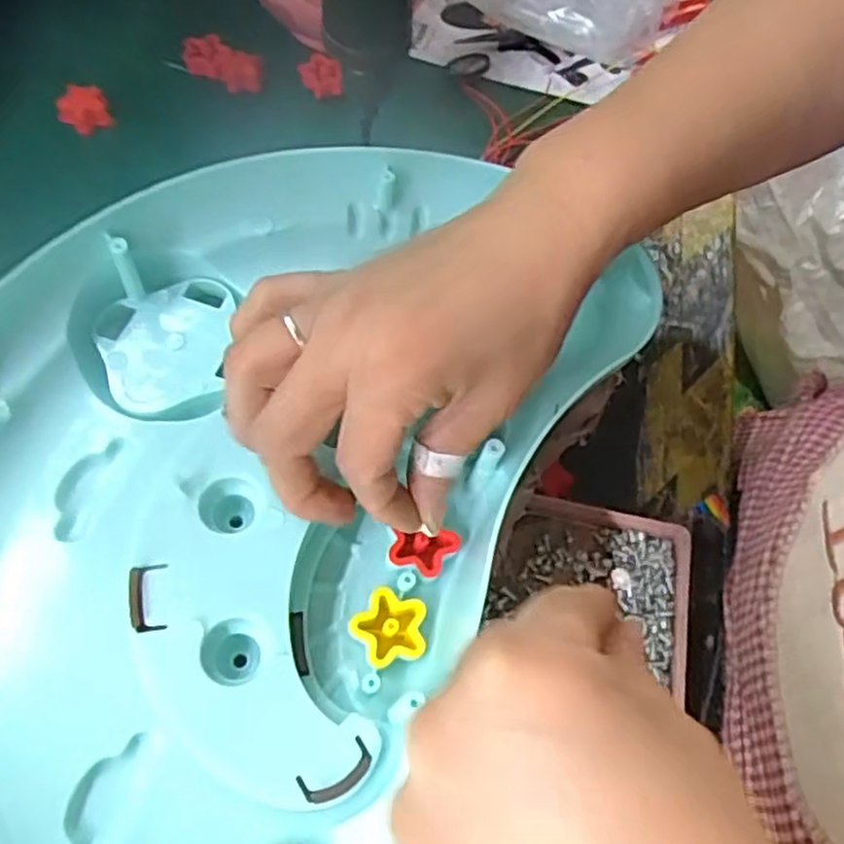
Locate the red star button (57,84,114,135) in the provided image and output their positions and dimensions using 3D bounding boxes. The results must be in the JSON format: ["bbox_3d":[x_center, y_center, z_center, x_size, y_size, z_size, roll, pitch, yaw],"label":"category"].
[{"bbox_3d":[-0.184,-0.169,0.408,0.025,0.020,0.022,-16,61,-13],"label":"red star button"}]

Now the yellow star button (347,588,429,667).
[{"bbox_3d":[-0.010,0.072,0.264,0.026,0.007,0.026,-29,68,-20],"label":"yellow star button"}]

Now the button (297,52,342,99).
[{"bbox_3d":[-0.058,-0.197,0.427,0.026,0.020,0.013,35,63,13],"label":"button"}]

